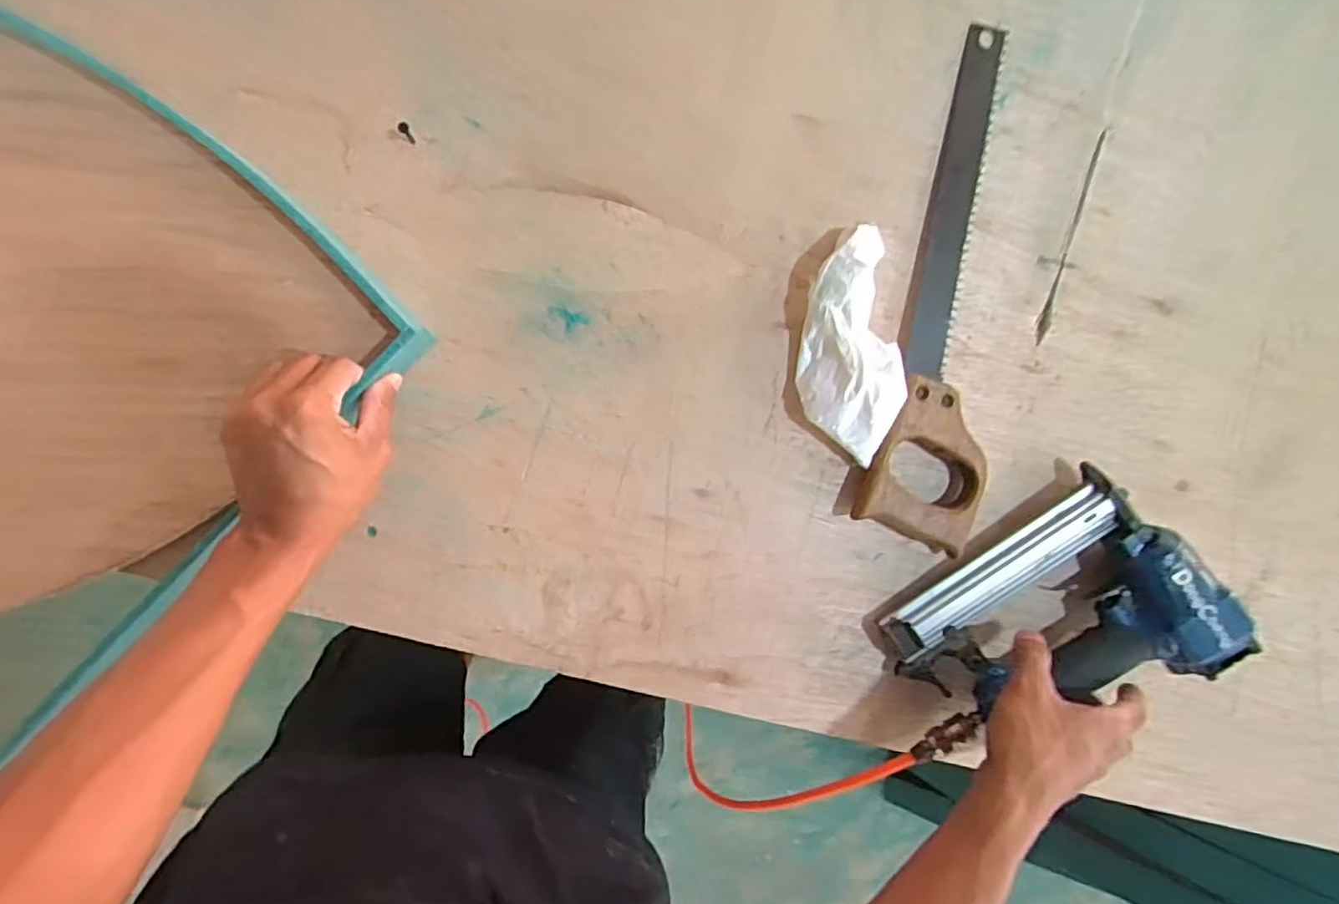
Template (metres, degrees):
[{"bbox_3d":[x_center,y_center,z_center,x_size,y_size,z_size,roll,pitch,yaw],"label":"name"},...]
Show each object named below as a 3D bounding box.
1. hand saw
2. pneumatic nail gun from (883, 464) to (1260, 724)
[{"bbox_3d":[0.219,-0.119,0.494,0.085,0.030,0.377,11,95,-5],"label":"hand saw"},{"bbox_3d":[0.289,0.134,0.487,0.204,0.060,0.160,-40,97,0],"label":"pneumatic nail gun"}]

